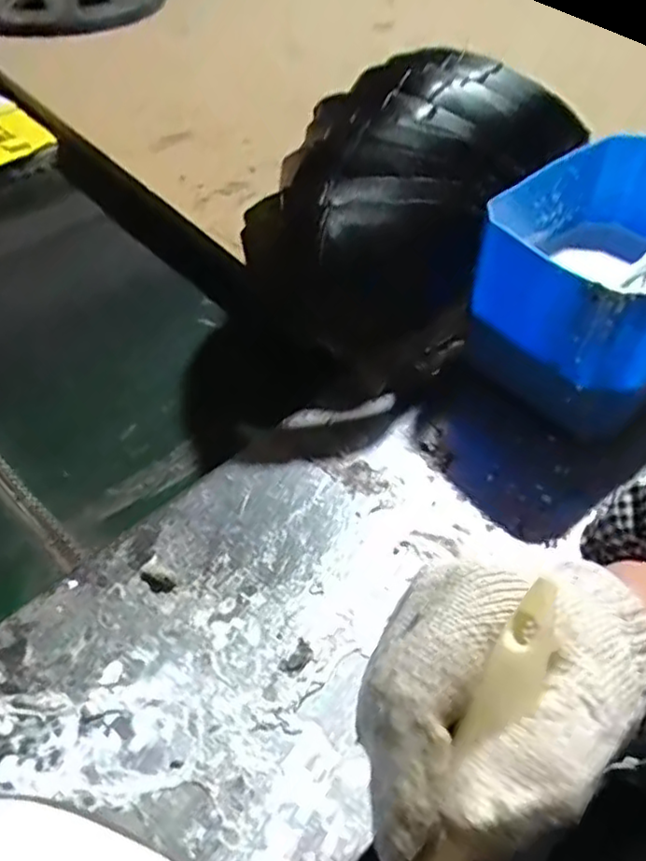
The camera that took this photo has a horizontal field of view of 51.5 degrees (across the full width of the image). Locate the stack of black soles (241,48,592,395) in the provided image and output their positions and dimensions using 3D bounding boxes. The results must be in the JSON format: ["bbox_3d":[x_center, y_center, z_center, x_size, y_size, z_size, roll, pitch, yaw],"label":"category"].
[{"bbox_3d":[0.076,-0.175,0.526,0.146,0.155,0.261,31,55,23],"label":"stack of black soles"}]

